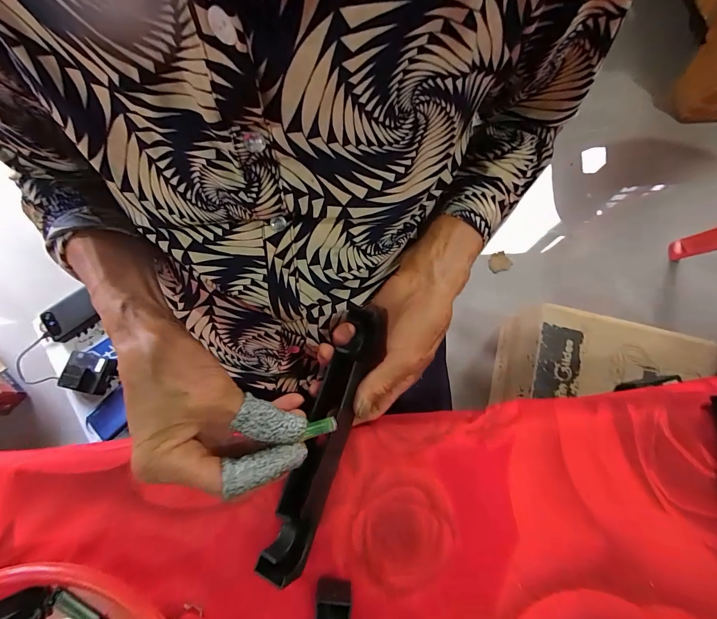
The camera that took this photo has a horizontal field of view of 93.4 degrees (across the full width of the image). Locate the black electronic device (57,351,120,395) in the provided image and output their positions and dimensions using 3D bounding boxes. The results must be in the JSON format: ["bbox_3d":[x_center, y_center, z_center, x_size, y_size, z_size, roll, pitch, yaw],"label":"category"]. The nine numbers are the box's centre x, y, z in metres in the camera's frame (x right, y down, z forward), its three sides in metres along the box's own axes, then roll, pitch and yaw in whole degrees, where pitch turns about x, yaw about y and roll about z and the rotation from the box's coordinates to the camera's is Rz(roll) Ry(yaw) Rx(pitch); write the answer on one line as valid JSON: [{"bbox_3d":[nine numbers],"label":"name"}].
[{"bbox_3d":[-0.526,0.121,0.653,0.077,0.040,0.069,9,75,3],"label":"black electronic device"}]

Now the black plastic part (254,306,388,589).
[{"bbox_3d":[-0.024,0.094,0.264,0.033,0.034,0.195,19,75,6],"label":"black plastic part"}]

